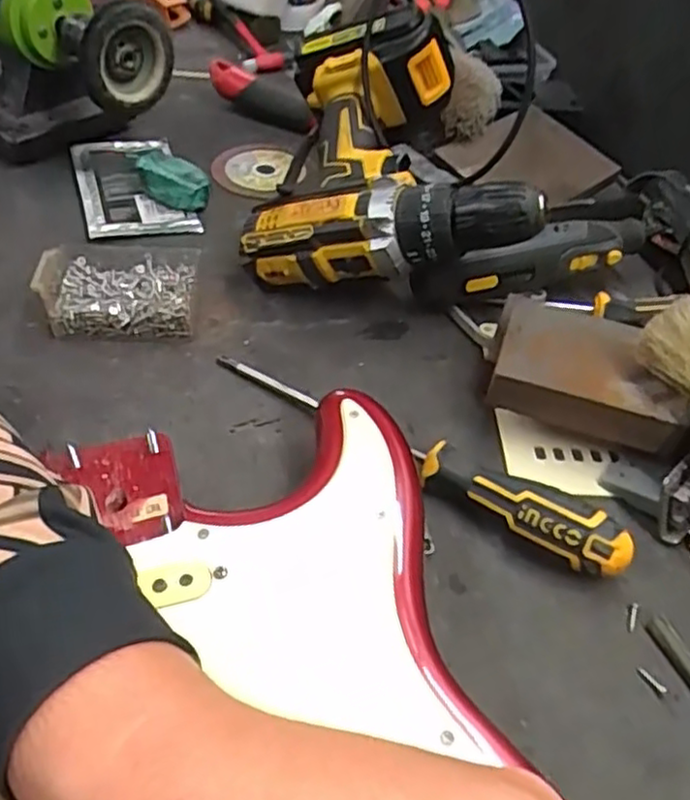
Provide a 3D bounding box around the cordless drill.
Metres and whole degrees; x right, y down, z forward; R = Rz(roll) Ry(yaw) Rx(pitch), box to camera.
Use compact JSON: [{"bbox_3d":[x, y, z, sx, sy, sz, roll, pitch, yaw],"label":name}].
[{"bbox_3d":[0.028,-0.173,0.487,0.185,0.080,0.230,-13,59,19],"label":"cordless drill"}]

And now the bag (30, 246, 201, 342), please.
[{"bbox_3d":[-0.143,-0.073,0.450,0.092,0.036,0.064,1,46,-4],"label":"bag"}]

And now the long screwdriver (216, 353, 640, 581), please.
[{"bbox_3d":[0.029,0.026,0.374,0.245,0.034,0.024,29,50,21],"label":"long screwdriver"}]

